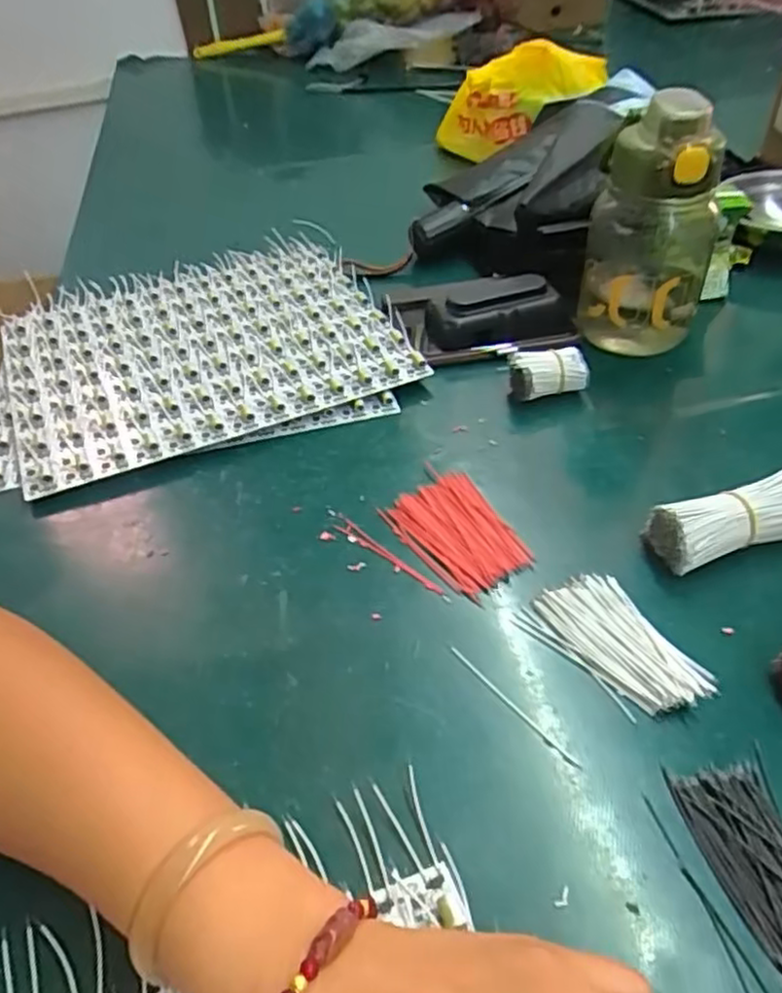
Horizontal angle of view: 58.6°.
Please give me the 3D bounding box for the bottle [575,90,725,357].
[{"bbox_3d":[0.187,-0.192,0.493,0.085,0.169,0.081,14,49,16],"label":"bottle"}]

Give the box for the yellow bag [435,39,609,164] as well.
[{"bbox_3d":[0.133,-0.442,0.774,0.216,0.086,0.054,-8,35,43],"label":"yellow bag"}]

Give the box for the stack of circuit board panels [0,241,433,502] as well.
[{"bbox_3d":[-0.163,-0.119,0.566,0.310,0.023,0.266,-17,48,-12],"label":"stack of circuit board panels"}]

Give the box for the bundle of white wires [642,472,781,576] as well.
[{"bbox_3d":[0.193,0.015,0.391,0.086,0.037,0.033,-10,47,-6],"label":"bundle of white wires"}]

